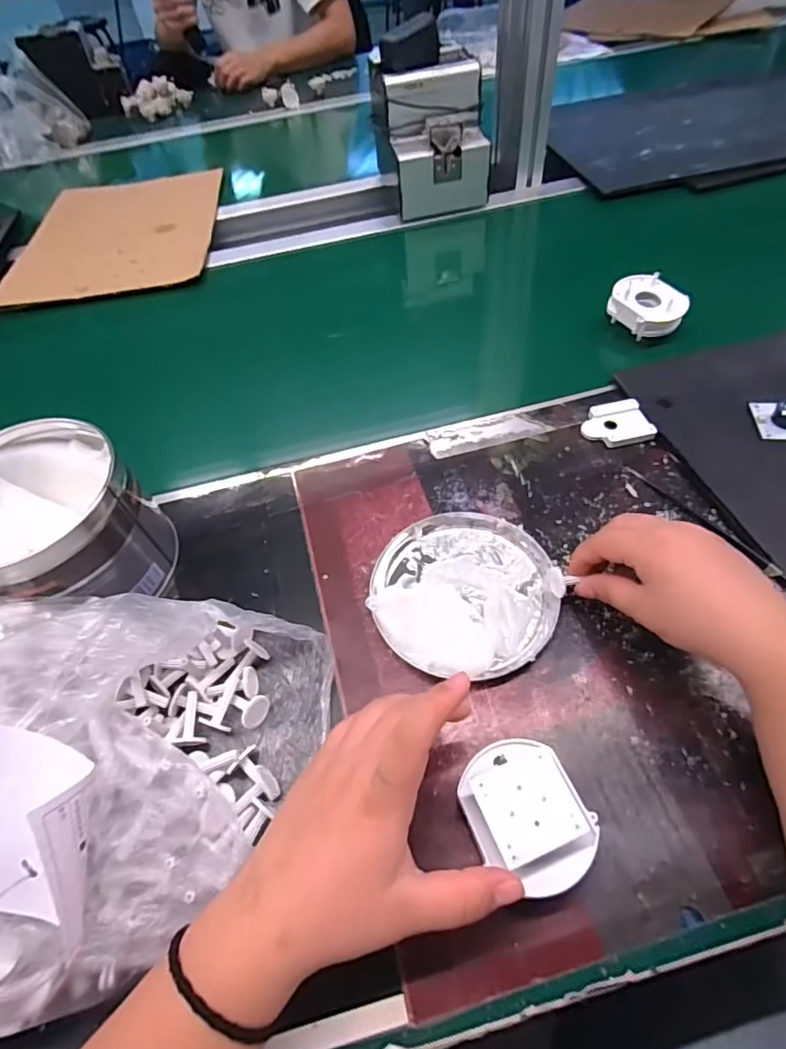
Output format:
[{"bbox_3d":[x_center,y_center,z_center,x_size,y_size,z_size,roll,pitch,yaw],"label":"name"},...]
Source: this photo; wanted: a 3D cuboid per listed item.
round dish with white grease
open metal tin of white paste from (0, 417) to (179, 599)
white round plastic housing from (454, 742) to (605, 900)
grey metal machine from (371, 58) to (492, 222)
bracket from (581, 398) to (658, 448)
[{"bbox_3d":[0.049,0.045,0.373,0.124,0.017,0.123,-3,54,4],"label":"round dish with white grease"},{"bbox_3d":[-0.240,0.008,0.379,0.121,0.102,0.123,37,66,27],"label":"open metal tin of white paste"},{"bbox_3d":[0.067,0.145,0.266,0.056,0.017,0.068,-30,57,-15],"label":"white round plastic housing"},{"bbox_3d":[0.049,-0.508,0.698,0.138,0.137,0.099,-12,54,-3],"label":"grey metal machine"},{"bbox_3d":[0.194,-0.088,0.461,0.055,0.010,0.047,-9,54,-1],"label":"bracket"}]

